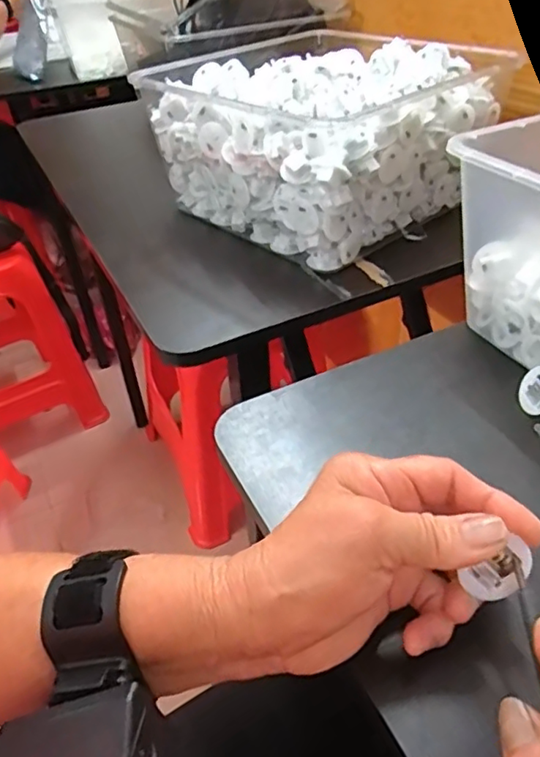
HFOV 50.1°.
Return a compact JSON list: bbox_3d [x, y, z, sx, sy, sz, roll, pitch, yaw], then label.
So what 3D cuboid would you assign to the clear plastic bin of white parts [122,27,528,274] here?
[{"bbox_3d":[0.062,-0.270,0.641,0.299,0.138,0.296,30,51,34],"label":"clear plastic bin of white parts"}]

